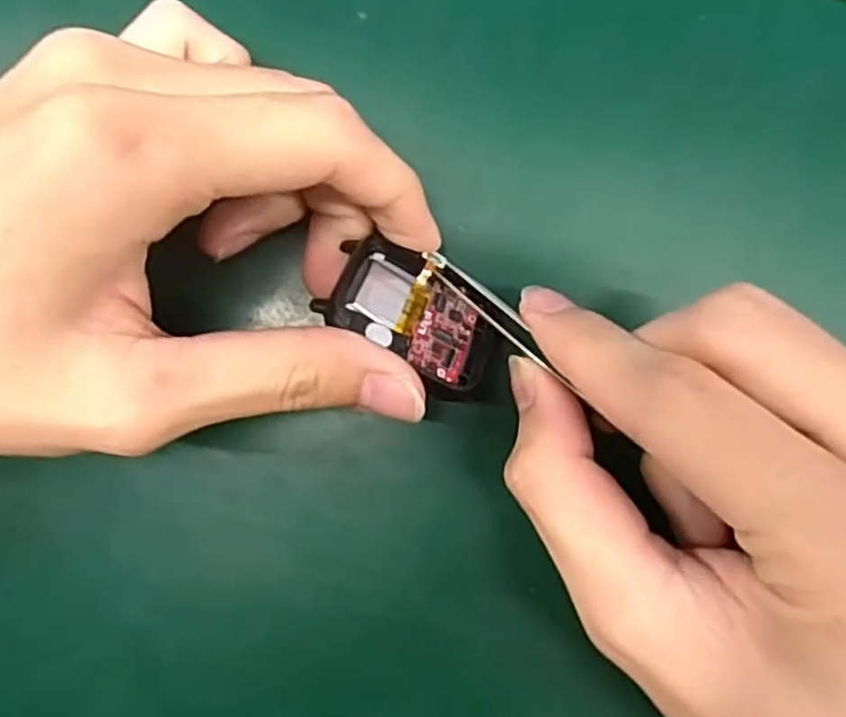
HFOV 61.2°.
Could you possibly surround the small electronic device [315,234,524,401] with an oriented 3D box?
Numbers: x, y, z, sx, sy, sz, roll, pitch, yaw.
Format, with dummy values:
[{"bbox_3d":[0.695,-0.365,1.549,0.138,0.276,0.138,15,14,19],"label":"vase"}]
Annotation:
[{"bbox_3d":[-0.001,-0.012,0.187,0.045,0.011,0.035,31,52,-10],"label":"small electronic device"}]

